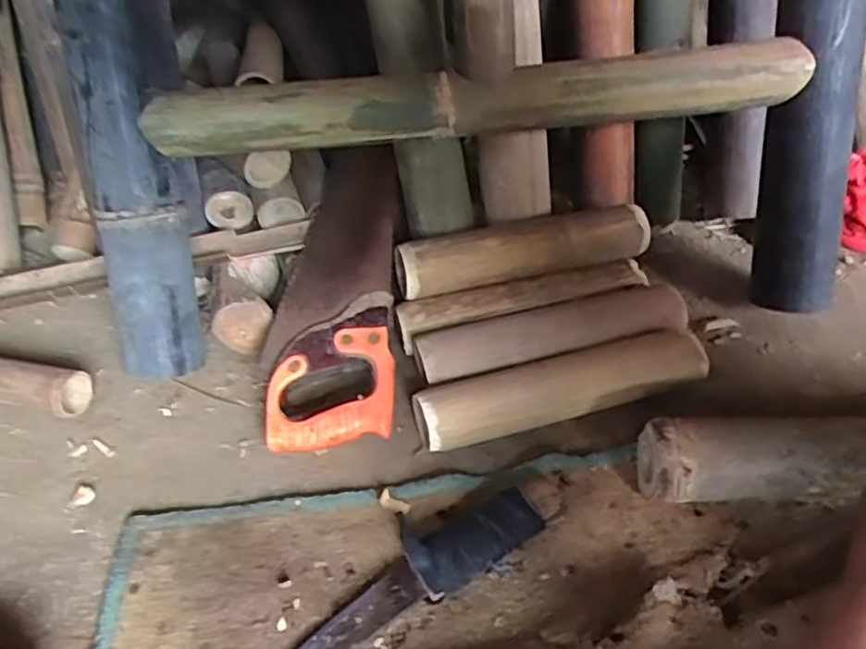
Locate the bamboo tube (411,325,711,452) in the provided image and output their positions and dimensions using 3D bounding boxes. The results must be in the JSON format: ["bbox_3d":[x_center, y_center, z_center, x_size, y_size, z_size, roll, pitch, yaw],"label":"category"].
[{"bbox_3d":[0.117,0.059,0.619,0.268,0.055,0.057,-13,41,-10],"label":"bamboo tube"}]

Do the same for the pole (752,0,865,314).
[{"bbox_3d":[0.361,-0.258,0.633,0.071,0.495,0.068,0,19,5],"label":"pole"}]

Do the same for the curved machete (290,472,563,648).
[{"bbox_3d":[-0.029,0.192,0.487,0.288,0.031,0.054,-27,45,-24],"label":"curved machete"}]

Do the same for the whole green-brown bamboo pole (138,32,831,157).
[{"bbox_3d":[0.048,-0.208,0.624,0.602,0.058,0.047,-6,39,-3],"label":"whole green-brown bamboo pole"}]

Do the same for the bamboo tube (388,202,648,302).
[{"bbox_3d":[0.094,-0.078,0.699,0.259,0.059,0.053,-11,40,-9],"label":"bamboo tube"}]

